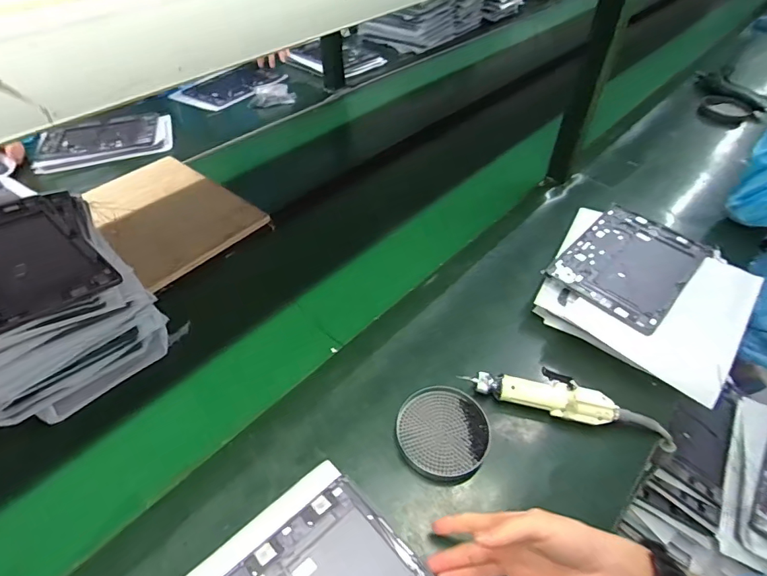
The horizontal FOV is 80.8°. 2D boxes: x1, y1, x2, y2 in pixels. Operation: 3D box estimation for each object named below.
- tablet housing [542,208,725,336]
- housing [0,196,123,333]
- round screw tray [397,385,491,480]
[{"bbox_3d":[0.403,-0.045,0.734,0.269,0.014,0.172,-36,62,-29],"label":"tablet housing"},{"bbox_3d":[-0.465,-0.037,0.551,0.259,0.007,0.165,34,47,27],"label":"housing"},{"bbox_3d":[0.076,0.179,0.568,0.113,0.017,0.112,1,46,-1],"label":"round screw tray"}]

